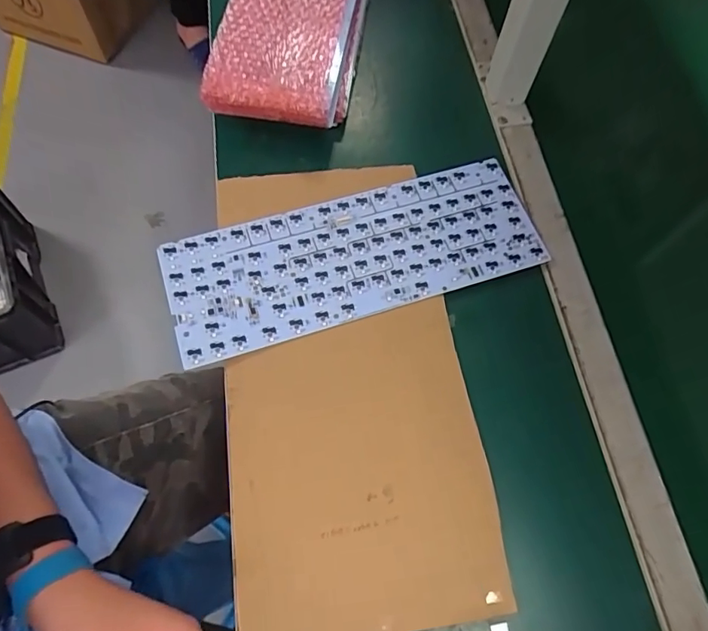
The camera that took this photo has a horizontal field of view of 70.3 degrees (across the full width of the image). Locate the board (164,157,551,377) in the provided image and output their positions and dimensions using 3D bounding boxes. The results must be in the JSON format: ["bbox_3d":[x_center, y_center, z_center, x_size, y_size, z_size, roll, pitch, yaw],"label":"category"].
[{"bbox_3d":[0.003,-0.057,0.473,0.345,0.005,0.126,-19,69,-11],"label":"board"}]

